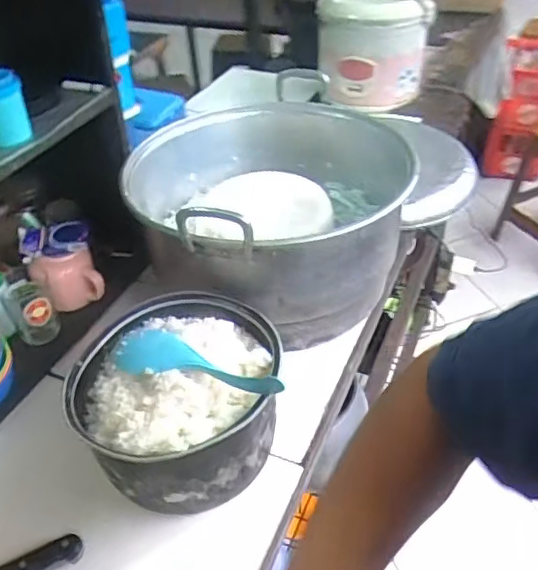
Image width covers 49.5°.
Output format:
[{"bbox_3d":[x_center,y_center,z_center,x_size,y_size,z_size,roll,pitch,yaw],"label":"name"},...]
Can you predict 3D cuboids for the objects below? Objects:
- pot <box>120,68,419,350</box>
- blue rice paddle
[{"bbox_3d":[-0.014,-0.119,0.881,0.406,0.204,0.431,-2,40,2],"label":"pot"},{"bbox_3d":[-0.074,0.085,0.617,0.184,0.025,0.055,10,42,17],"label":"blue rice paddle"}]

